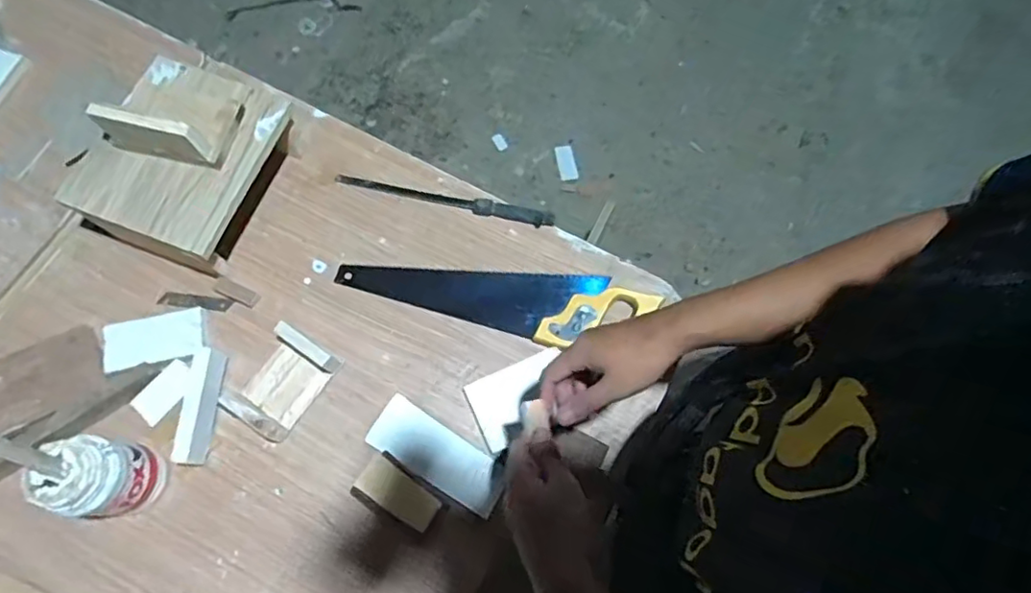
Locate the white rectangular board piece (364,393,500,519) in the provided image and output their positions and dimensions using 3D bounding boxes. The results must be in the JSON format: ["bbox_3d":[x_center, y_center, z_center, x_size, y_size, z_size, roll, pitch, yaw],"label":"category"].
[{"bbox_3d":[-0.091,0.187,0.724,0.168,0.012,0.067,30,73,7],"label":"white rectangular board piece"}]

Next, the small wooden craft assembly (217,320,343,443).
[{"bbox_3d":[-0.282,0.101,0.727,0.087,0.048,0.119,32,73,8],"label":"small wooden craft assembly"}]

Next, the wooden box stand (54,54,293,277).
[{"bbox_3d":[-0.398,-0.166,0.745,0.193,0.169,0.223,22,70,6],"label":"wooden box stand"}]

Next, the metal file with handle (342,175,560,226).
[{"bbox_3d":[-0.097,-0.133,0.827,0.301,0.012,0.022,12,72,1],"label":"metal file with handle"}]

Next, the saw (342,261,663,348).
[{"bbox_3d":[-0.028,0.008,0.780,0.397,0.029,0.097,3,72,-1],"label":"saw"}]

